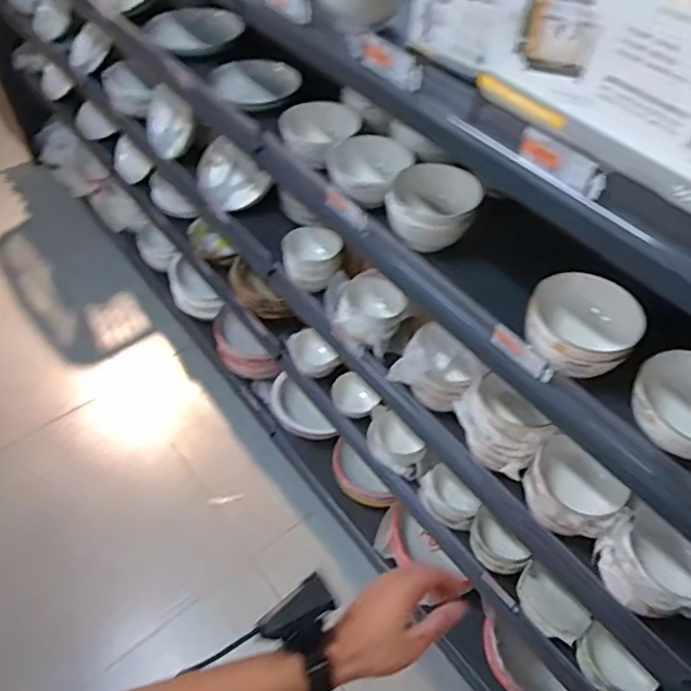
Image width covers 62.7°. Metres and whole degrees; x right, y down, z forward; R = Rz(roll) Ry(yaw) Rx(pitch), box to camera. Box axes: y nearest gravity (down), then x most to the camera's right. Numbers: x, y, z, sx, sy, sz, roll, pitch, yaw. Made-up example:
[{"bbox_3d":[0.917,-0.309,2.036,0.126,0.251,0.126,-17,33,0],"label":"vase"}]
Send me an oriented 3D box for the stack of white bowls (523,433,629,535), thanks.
[{"bbox_3d":[0.339,0.213,0.844,0.132,0.088,0.112,38,60,24],"label":"stack of white bowls"}]

